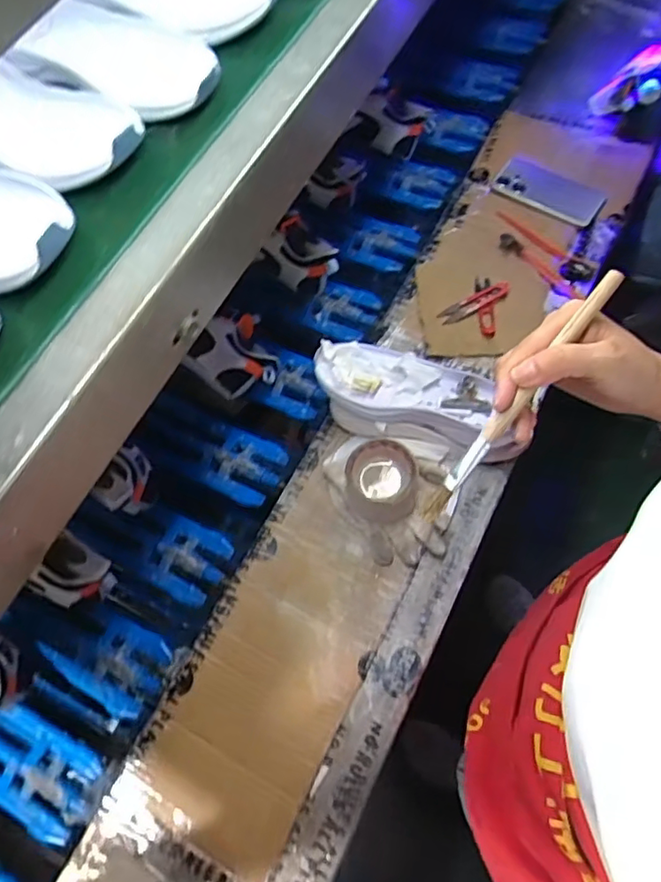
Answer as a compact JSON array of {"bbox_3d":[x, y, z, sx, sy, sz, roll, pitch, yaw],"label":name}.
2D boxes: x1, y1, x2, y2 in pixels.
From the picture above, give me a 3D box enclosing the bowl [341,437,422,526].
[{"bbox_3d":[0.061,0.049,0.685,0.082,0.063,0.080,-1,68,2],"label":"bowl"}]

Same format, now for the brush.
[{"bbox_3d":[0.120,-0.026,0.376,0.011,0.008,0.195,39,98,15],"label":"brush"}]

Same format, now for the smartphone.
[{"bbox_3d":[0.329,-0.378,0.876,0.153,0.014,0.076,31,73,14],"label":"smartphone"}]

